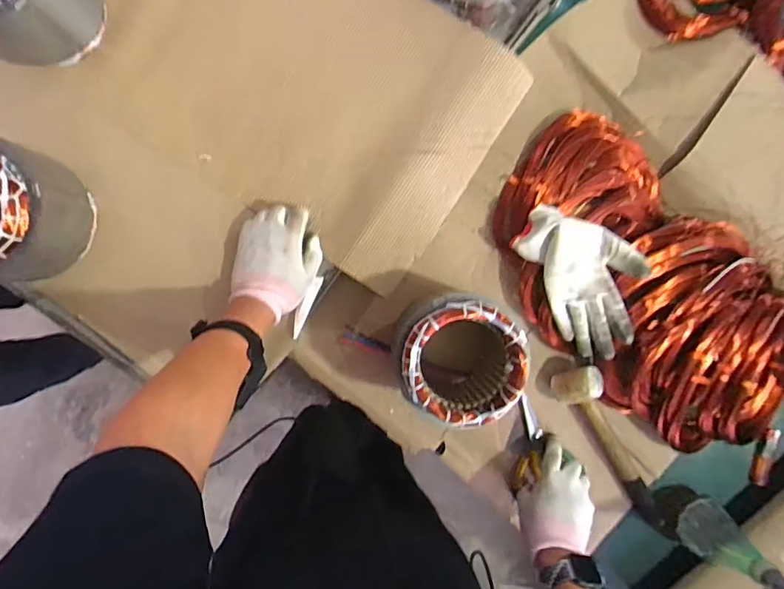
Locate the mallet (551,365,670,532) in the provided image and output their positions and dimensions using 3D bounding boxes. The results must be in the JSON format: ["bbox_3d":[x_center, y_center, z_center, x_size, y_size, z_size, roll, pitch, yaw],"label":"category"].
[{"bbox_3d":[0.318,0.214,0.676,0.060,0.049,0.270,-37,93,0],"label":"mallet"}]

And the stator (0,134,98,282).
[{"bbox_3d":[-0.427,-0.094,0.535,0.143,0.150,0.140,28,92,-3],"label":"stator"}]

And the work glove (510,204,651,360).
[{"bbox_3d":[0.251,-0.026,0.627,0.119,0.056,0.211,-33,93,0],"label":"work glove"}]

